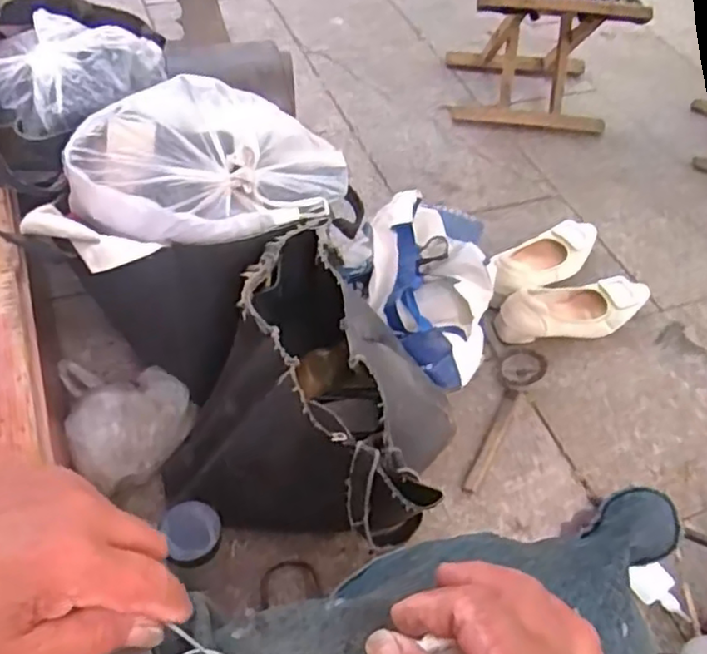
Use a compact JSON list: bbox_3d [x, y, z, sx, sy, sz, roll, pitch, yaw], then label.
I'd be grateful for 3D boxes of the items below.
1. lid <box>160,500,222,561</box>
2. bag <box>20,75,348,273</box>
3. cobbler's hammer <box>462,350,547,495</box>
[{"bbox_3d":[-0.160,0.200,0.659,0.053,0.017,0.058,3,52,-3],"label":"lid"},{"bbox_3d":[-0.172,-0.176,0.724,0.354,0.110,0.184,-17,55,-17],"label":"bag"},{"bbox_3d":[0.195,0.115,0.866,0.051,0.033,0.235,24,54,14],"label":"cobbler's hammer"}]

